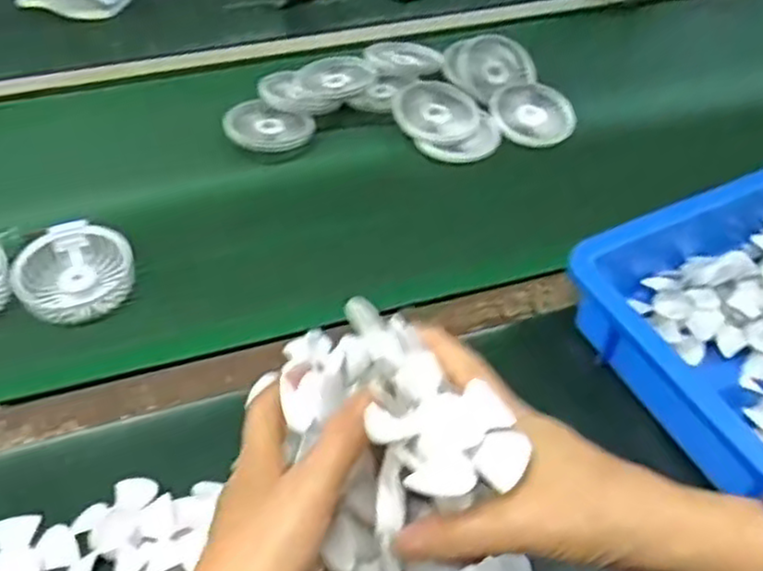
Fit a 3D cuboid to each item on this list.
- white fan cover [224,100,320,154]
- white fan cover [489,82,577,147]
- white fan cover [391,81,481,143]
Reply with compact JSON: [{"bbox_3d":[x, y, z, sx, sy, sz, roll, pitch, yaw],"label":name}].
[{"bbox_3d":[-0.113,-0.166,0.749,0.089,0.023,0.070,-20,52,-19],"label":"white fan cover"},{"bbox_3d":[0.165,-0.193,0.787,0.089,0.019,0.089,8,56,7],"label":"white fan cover"},{"bbox_3d":[0.054,-0.185,0.764,0.075,0.017,0.089,-31,61,-20],"label":"white fan cover"}]

